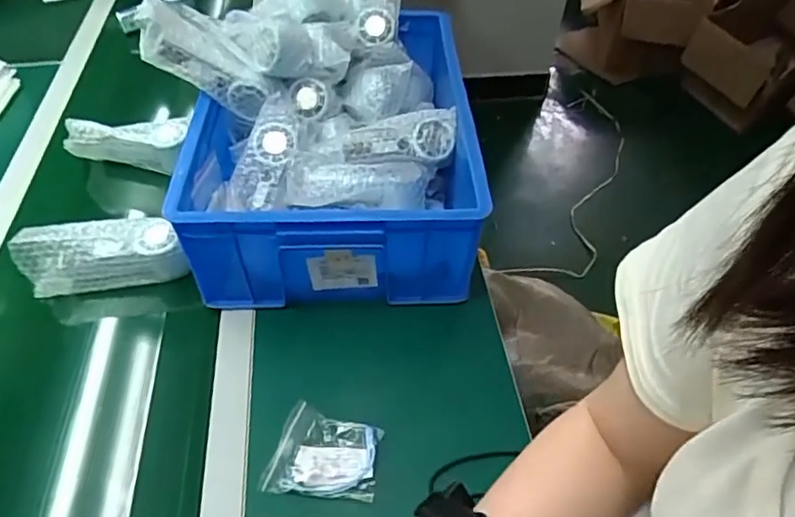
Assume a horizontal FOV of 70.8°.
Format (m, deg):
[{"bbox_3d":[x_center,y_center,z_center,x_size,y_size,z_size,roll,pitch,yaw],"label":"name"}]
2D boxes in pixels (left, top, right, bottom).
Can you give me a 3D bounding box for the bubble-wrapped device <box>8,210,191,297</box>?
[{"bbox_3d":[-0.368,-0.009,0.702,0.185,0.070,0.050,-8,48,-10],"label":"bubble-wrapped device"}]

